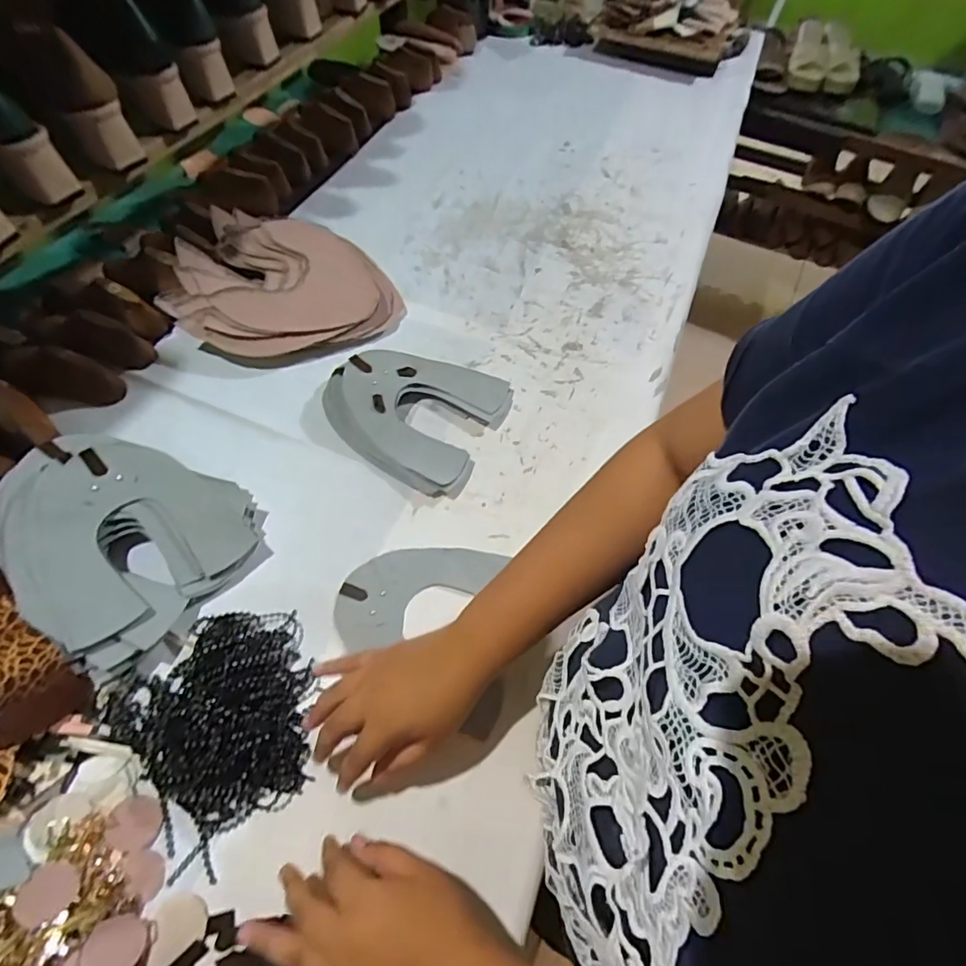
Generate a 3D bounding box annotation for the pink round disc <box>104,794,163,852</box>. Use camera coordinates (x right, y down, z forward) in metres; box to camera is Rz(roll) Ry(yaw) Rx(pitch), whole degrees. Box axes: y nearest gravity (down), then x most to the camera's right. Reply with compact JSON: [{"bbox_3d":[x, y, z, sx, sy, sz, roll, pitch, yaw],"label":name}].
[{"bbox_3d":[-0.251,0.245,0.376,0.033,0.004,0.033,22,41,-16],"label":"pink round disc"}]

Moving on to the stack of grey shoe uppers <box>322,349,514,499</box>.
[{"bbox_3d":[-0.079,-0.087,0.565,0.183,0.039,0.162,23,60,10],"label":"stack of grey shoe uppers"}]

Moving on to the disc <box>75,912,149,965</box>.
[{"bbox_3d":[-0.235,0.297,0.331,0.032,0.004,0.036,35,42,7],"label":"disc"}]

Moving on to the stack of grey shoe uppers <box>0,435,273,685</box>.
[{"bbox_3d":[-0.321,0.040,0.465,0.204,0.056,0.177,34,63,16],"label":"stack of grey shoe uppers"}]

